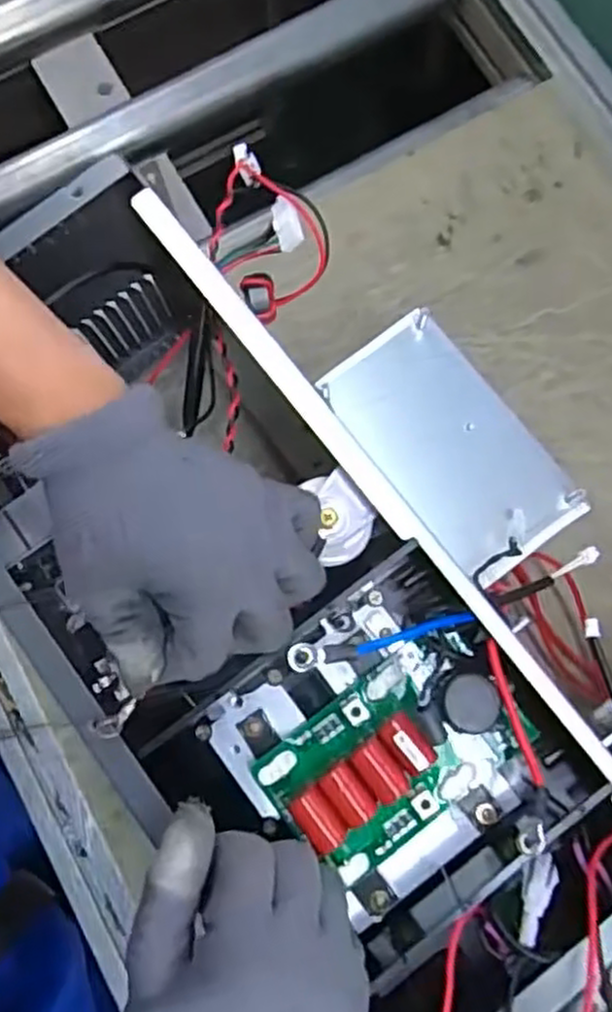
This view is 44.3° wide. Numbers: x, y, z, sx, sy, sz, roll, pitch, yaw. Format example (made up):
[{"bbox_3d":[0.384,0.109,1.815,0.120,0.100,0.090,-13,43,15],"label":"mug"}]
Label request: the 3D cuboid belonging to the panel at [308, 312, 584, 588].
[{"bbox_3d":[0.083,-0.036,0.430,0.079,0.022,0.151,-35,80,-7],"label":"panel"}]

